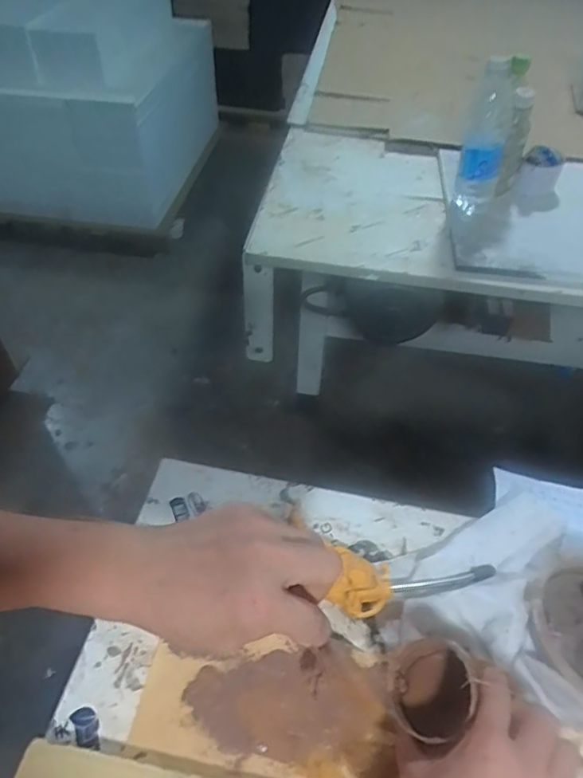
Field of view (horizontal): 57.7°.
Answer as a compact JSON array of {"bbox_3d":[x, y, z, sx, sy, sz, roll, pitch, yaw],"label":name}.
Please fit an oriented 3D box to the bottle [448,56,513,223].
[{"bbox_3d":[0.295,-0.371,0.816,0.063,0.210,0.079,18,51,13],"label":"bottle"}]

